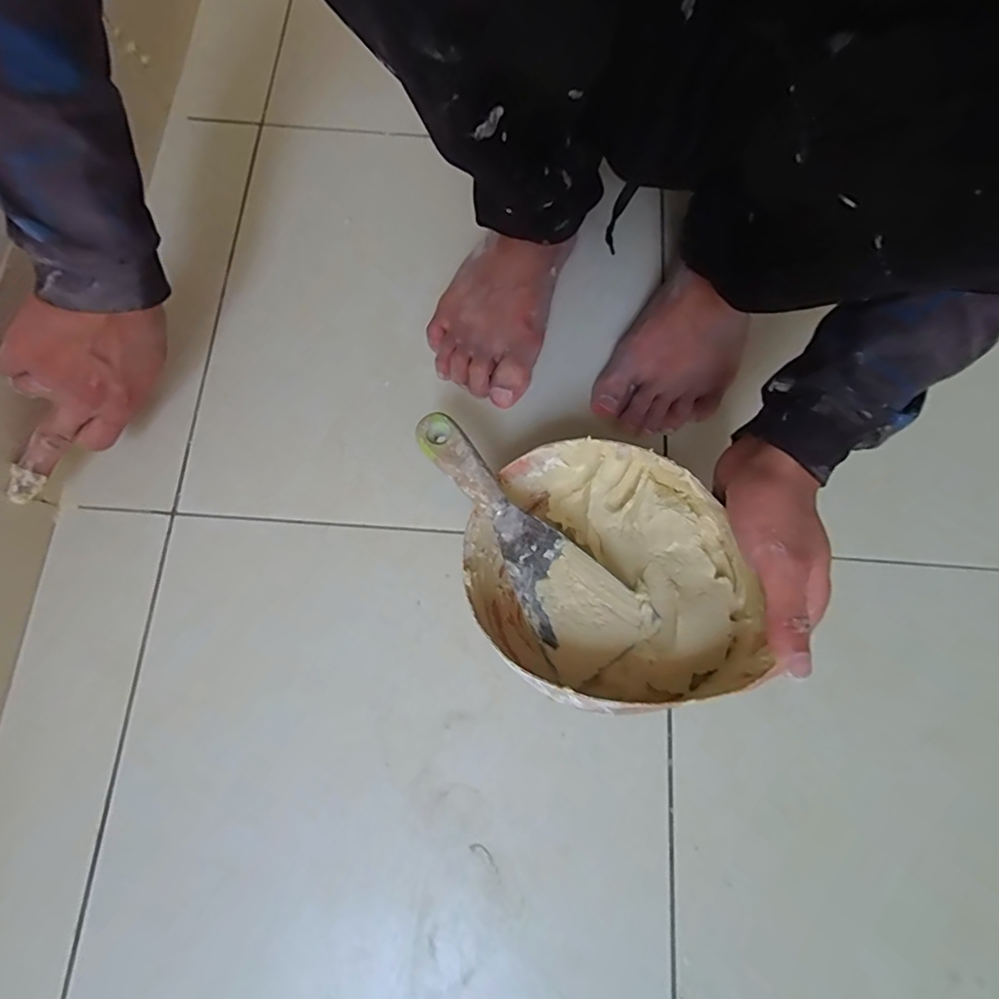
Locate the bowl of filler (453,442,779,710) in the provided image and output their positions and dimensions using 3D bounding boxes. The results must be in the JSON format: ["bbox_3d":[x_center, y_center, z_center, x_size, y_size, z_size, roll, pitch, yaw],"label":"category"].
[{"bbox_3d":[0.069,0.054,0.355,0.187,0.100,0.187,-6,63,12],"label":"bowl of filler"}]

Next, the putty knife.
[{"bbox_3d":[0.012,0.020,0.349,0.064,0.016,0.197,-36,82,-8],"label":"putty knife"}]

